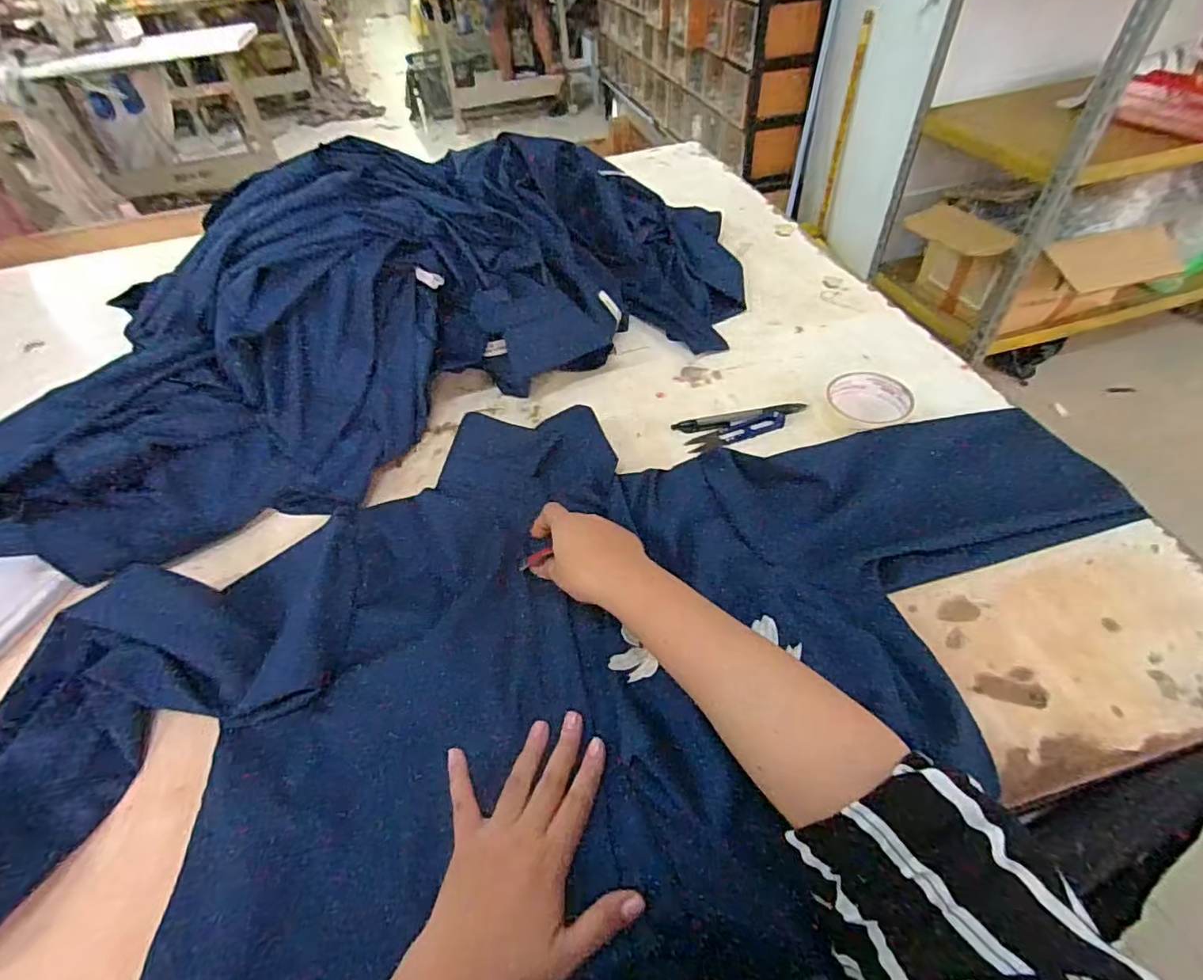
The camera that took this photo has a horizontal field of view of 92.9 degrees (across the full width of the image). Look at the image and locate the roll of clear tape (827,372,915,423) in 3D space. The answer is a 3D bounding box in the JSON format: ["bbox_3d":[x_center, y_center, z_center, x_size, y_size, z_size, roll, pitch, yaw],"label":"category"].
[{"bbox_3d":[0.275,-0.095,0.590,0.068,0.018,0.081,-17,50,-10],"label":"roll of clear tape"}]

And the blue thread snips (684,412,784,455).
[{"bbox_3d":[0.141,-0.060,0.597,0.108,0.010,0.027,-13,49,-6],"label":"blue thread snips"}]

